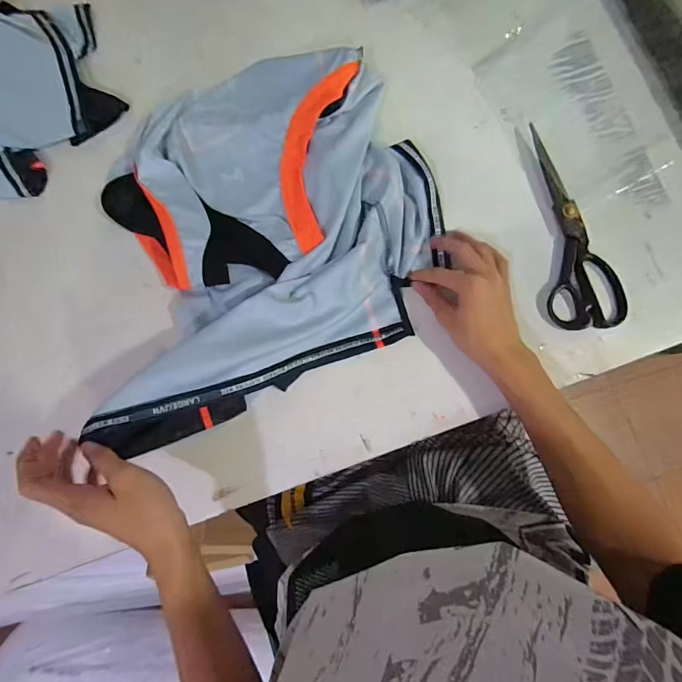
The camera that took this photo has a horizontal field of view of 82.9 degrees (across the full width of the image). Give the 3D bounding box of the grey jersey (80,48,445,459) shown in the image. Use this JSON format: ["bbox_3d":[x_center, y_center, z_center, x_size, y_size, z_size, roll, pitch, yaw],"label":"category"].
[{"bbox_3d":[-0.098,-0.136,0.427,0.403,0.093,0.370,-25,80,2],"label":"grey jersey"}]

